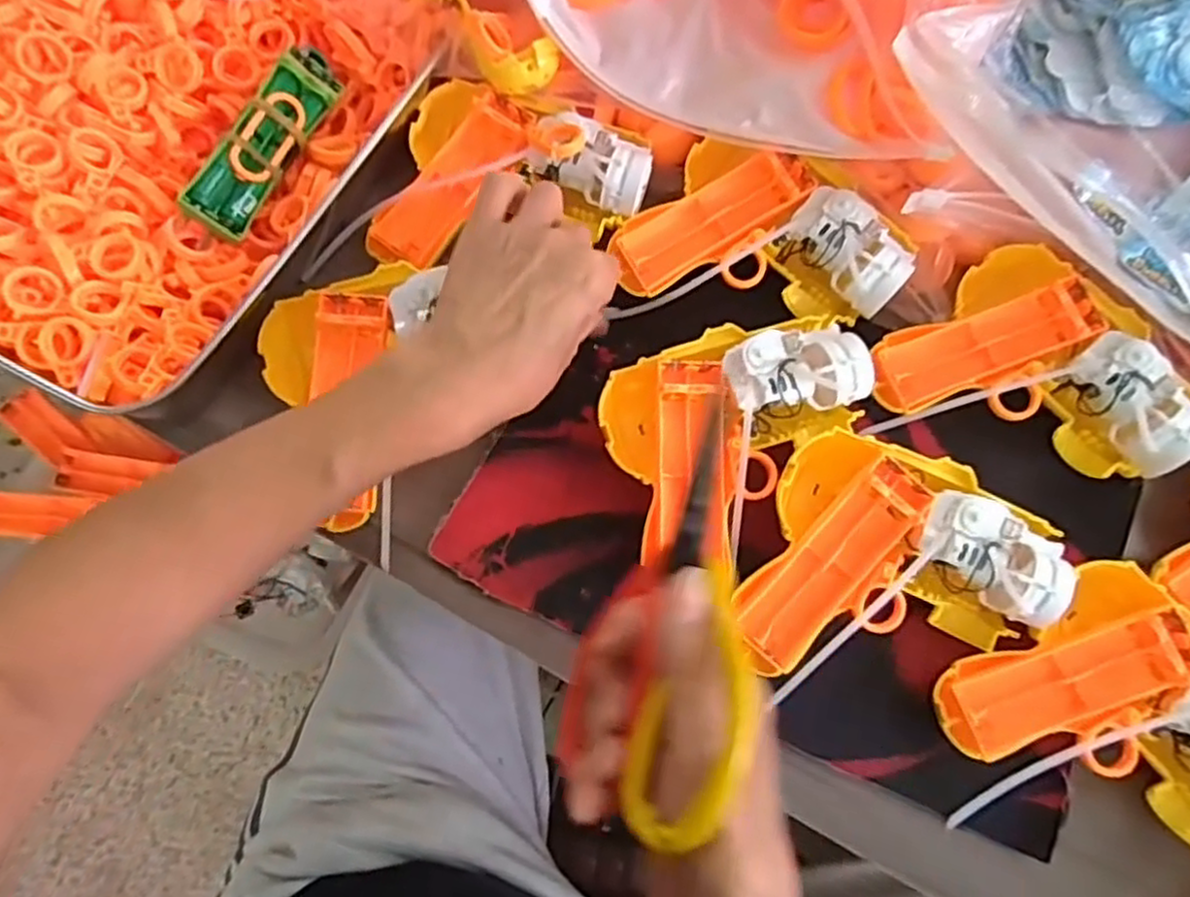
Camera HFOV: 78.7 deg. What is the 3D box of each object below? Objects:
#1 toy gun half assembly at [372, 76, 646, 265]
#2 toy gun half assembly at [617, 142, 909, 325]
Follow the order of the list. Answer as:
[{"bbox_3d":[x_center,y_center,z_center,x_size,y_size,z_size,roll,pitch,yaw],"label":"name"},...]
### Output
[{"bbox_3d":[-0.045,-0.142,0.400,0.135,0.031,0.107,17,73,3],"label":"toy gun half assembly"},{"bbox_3d":[0.096,-0.125,0.405,0.151,0.036,0.099,14,73,2],"label":"toy gun half assembly"}]

